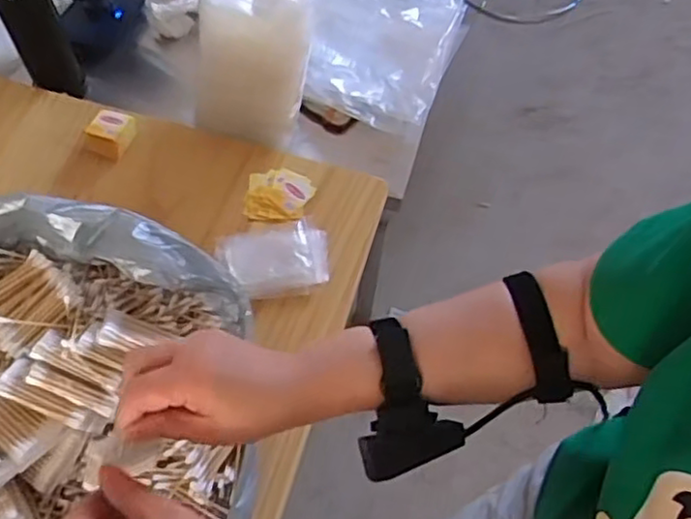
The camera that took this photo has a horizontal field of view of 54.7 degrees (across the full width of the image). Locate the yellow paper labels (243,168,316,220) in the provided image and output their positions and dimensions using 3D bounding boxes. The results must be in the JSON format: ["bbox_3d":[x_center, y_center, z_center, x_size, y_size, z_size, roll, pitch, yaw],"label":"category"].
[{"bbox_3d":[-0.079,-0.078,0.788,0.078,0.004,0.070,6,61,2],"label":"yellow paper labels"}]

